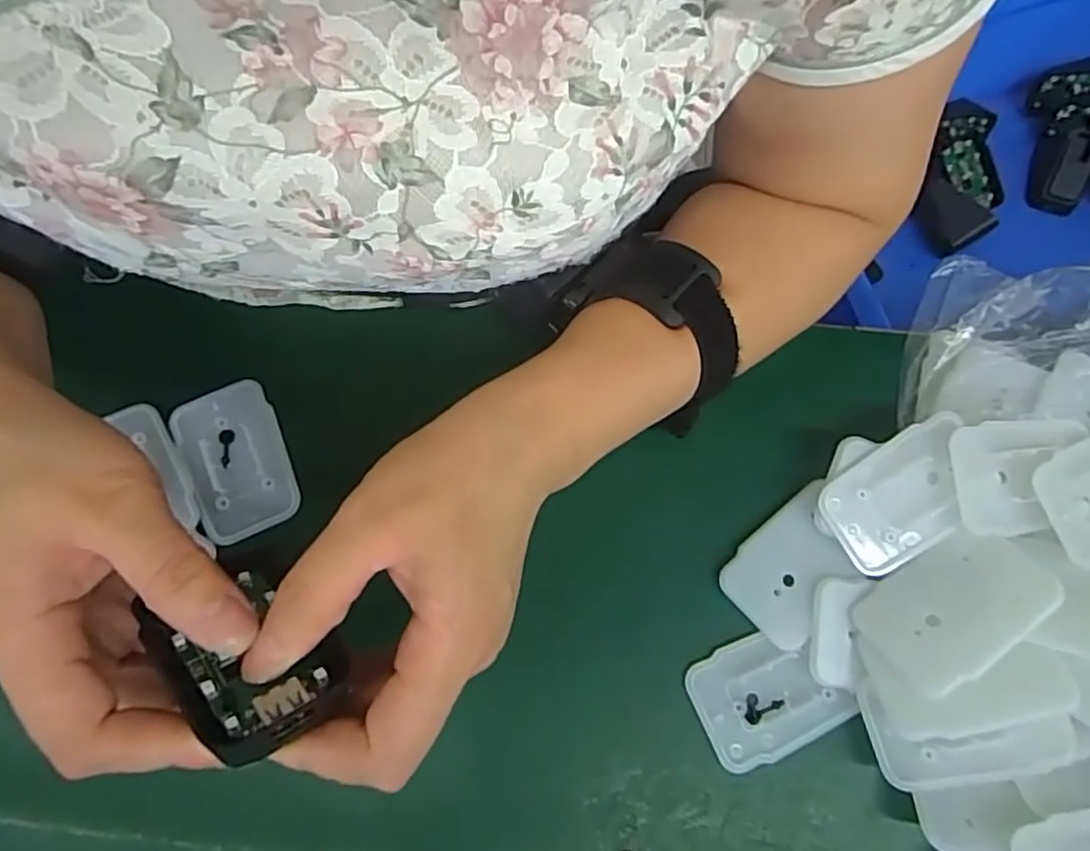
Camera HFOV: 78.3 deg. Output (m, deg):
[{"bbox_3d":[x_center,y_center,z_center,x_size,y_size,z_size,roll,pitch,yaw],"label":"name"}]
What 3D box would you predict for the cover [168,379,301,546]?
[{"bbox_3d":[-0.140,0.016,0.302,0.045,0.004,0.069,-24,77,-6],"label":"cover"}]

